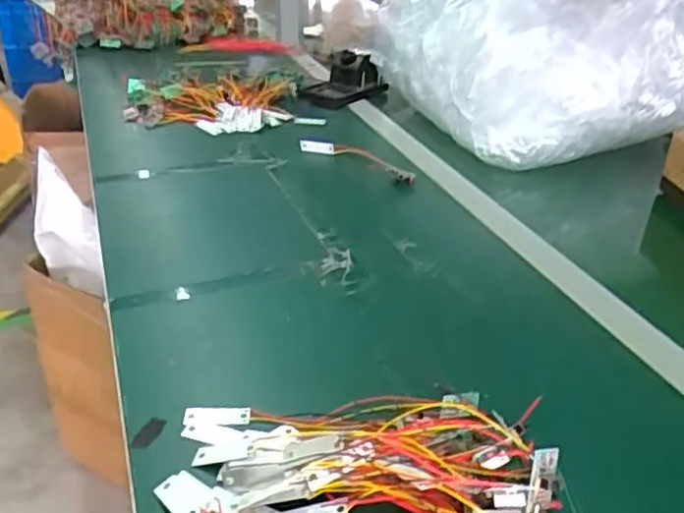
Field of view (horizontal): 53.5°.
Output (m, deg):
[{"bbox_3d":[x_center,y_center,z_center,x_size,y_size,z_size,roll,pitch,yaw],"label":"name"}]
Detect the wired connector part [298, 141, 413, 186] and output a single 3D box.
[{"bbox_3d":[0.024,-0.128,0.873,0.182,0.022,0.039,20,39,34],"label":"wired connector part"}]

